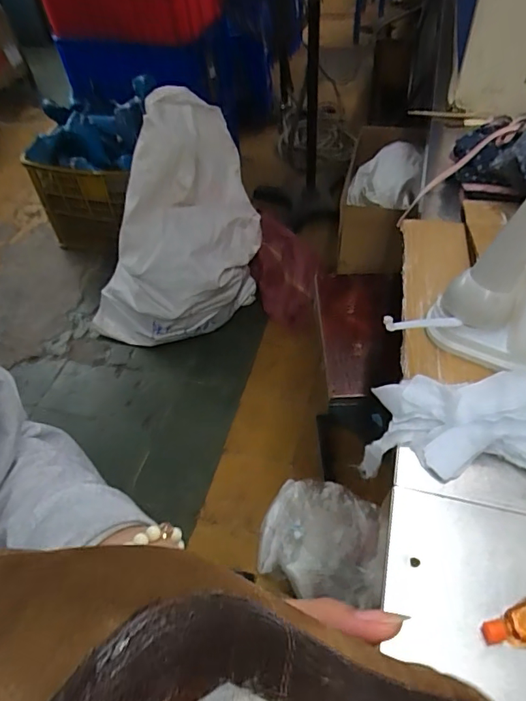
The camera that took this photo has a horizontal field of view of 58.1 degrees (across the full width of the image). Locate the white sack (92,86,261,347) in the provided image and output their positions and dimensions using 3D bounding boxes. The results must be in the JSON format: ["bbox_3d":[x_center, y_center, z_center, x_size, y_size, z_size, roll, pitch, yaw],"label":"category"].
[{"bbox_3d":[-0.267,-0.352,1.441,0.600,0.641,0.323,-28,53,-18],"label":"white sack"}]

